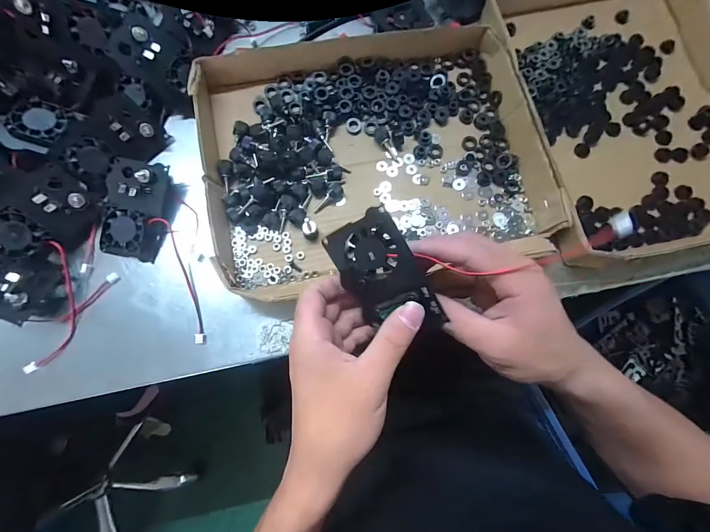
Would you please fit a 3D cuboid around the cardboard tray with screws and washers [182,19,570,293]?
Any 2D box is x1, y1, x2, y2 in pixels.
[{"bbox_3d":[0.015,-0.118,0.310,0.311,0.034,0.248,-11,81,-4],"label":"cardboard tray with screws and washers"}]

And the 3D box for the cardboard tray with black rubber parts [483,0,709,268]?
[{"bbox_3d":[0.290,-0.182,0.334,0.243,0.037,0.338,-9,81,-4],"label":"cardboard tray with black rubber parts"}]

